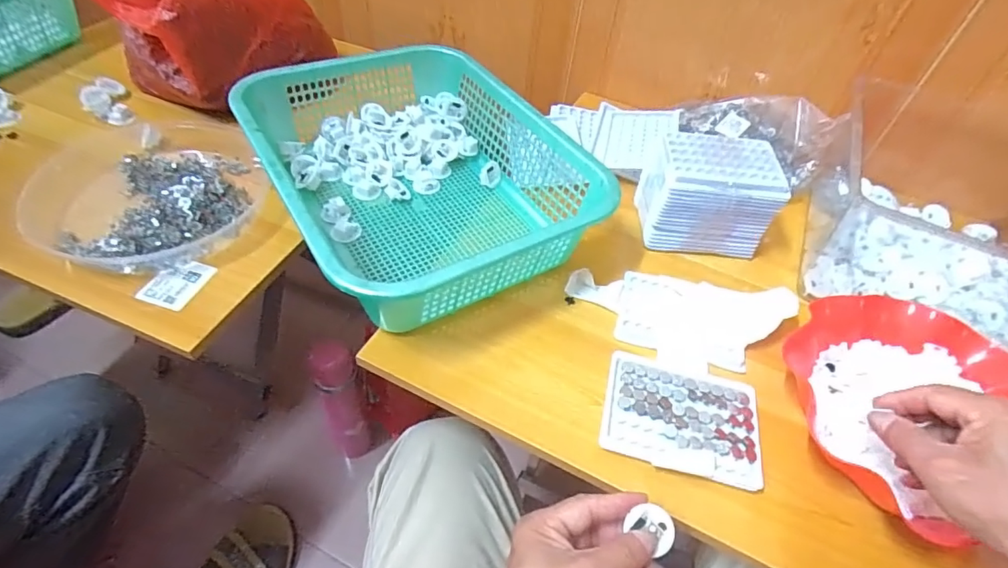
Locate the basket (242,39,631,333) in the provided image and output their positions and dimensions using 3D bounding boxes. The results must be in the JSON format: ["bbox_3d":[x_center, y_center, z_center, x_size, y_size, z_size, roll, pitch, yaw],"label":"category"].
[{"bbox_3d":[-0.100,-0.126,0.576,0.289,0.118,0.384,-23,56,-24],"label":"basket"}]

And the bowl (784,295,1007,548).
[{"bbox_3d":[0.367,0.106,0.442,0.186,0.058,0.210,-15,53,-18],"label":"bowl"}]

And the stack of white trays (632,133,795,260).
[{"bbox_3d":[0.233,-0.103,0.583,0.133,0.103,0.088,8,49,1],"label":"stack of white trays"}]

